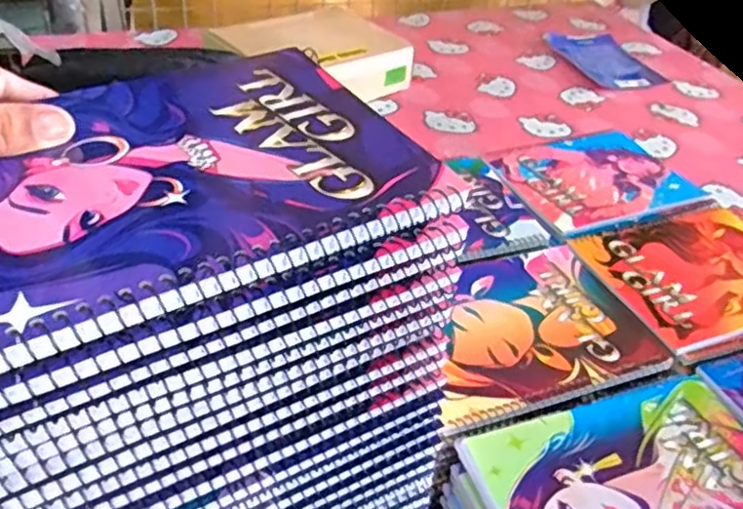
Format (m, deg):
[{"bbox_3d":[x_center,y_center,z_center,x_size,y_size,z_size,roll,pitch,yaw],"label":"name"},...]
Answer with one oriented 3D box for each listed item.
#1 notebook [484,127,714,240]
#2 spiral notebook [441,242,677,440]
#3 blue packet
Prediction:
[{"bbox_3d":[0.242,-0.084,0.720,0.204,0.006,0.159,-12,43,-22],"label":"notebook"},{"bbox_3d":[0.120,0.055,0.537,0.192,0.008,0.157,-10,42,-19],"label":"spiral notebook"},{"bbox_3d":[0.445,-0.373,1.272,0.151,0.008,0.220,-7,42,-16],"label":"blue packet"}]

